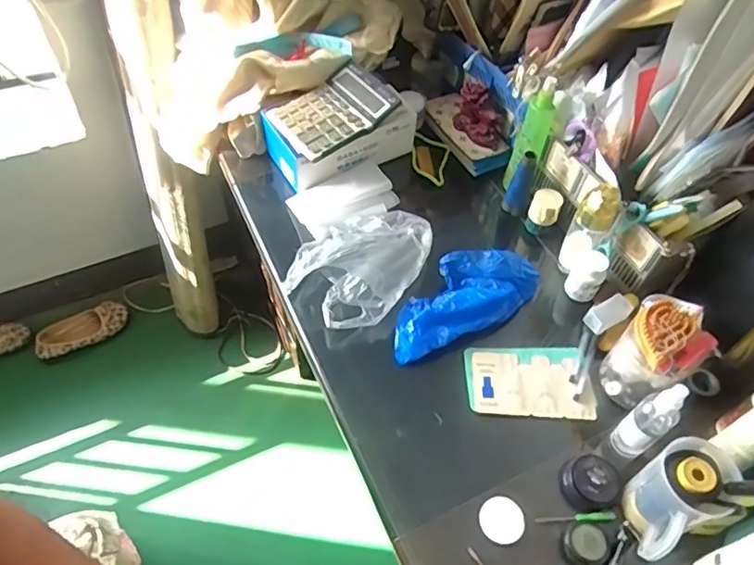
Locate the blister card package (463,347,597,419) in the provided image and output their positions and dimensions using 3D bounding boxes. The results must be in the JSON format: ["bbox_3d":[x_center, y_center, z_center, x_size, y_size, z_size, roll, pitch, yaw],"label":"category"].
[{"bbox_3d":[0.198,0.127,0.751,0.162,0.012,0.098,4,54,-1],"label":"blister card package"}]

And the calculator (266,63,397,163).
[{"bbox_3d":[-0.068,-0.270,0.898,0.172,0.030,0.127,-34,60,-10],"label":"calculator"}]

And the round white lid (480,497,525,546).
[{"bbox_3d":[0.141,0.268,0.645,0.049,0.006,0.049,2,54,-2],"label":"round white lid"}]

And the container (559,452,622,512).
[{"bbox_3d":[0.250,0.231,0.668,0.067,0.024,0.059,-8,55,-9],"label":"container"}]

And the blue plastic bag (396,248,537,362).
[{"bbox_3d":[0.115,0.018,0.800,0.235,0.040,0.116,-21,58,-18],"label":"blue plastic bag"}]

